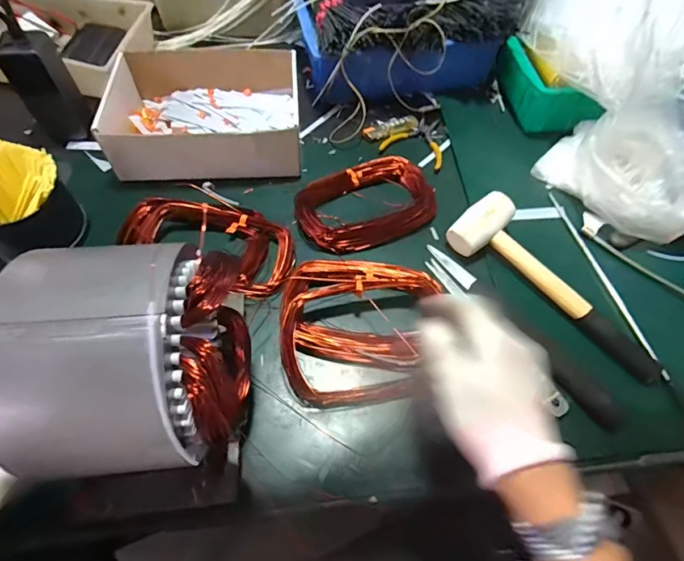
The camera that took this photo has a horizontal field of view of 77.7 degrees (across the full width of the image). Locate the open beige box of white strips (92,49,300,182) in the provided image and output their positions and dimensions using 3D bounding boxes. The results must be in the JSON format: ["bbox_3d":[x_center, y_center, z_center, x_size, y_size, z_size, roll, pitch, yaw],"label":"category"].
[{"bbox_3d":[-0.189,-0.228,0.576,0.243,0.063,0.184,-5,61,-5],"label":"open beige box of white strips"}]

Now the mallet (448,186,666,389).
[{"bbox_3d":[0.239,0.007,0.473,0.077,0.045,0.266,-38,69,-21],"label":"mallet"}]

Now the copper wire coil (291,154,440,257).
[{"bbox_3d":[0.028,-0.100,0.538,0.165,0.032,0.128,-21,63,-14],"label":"copper wire coil"}]

